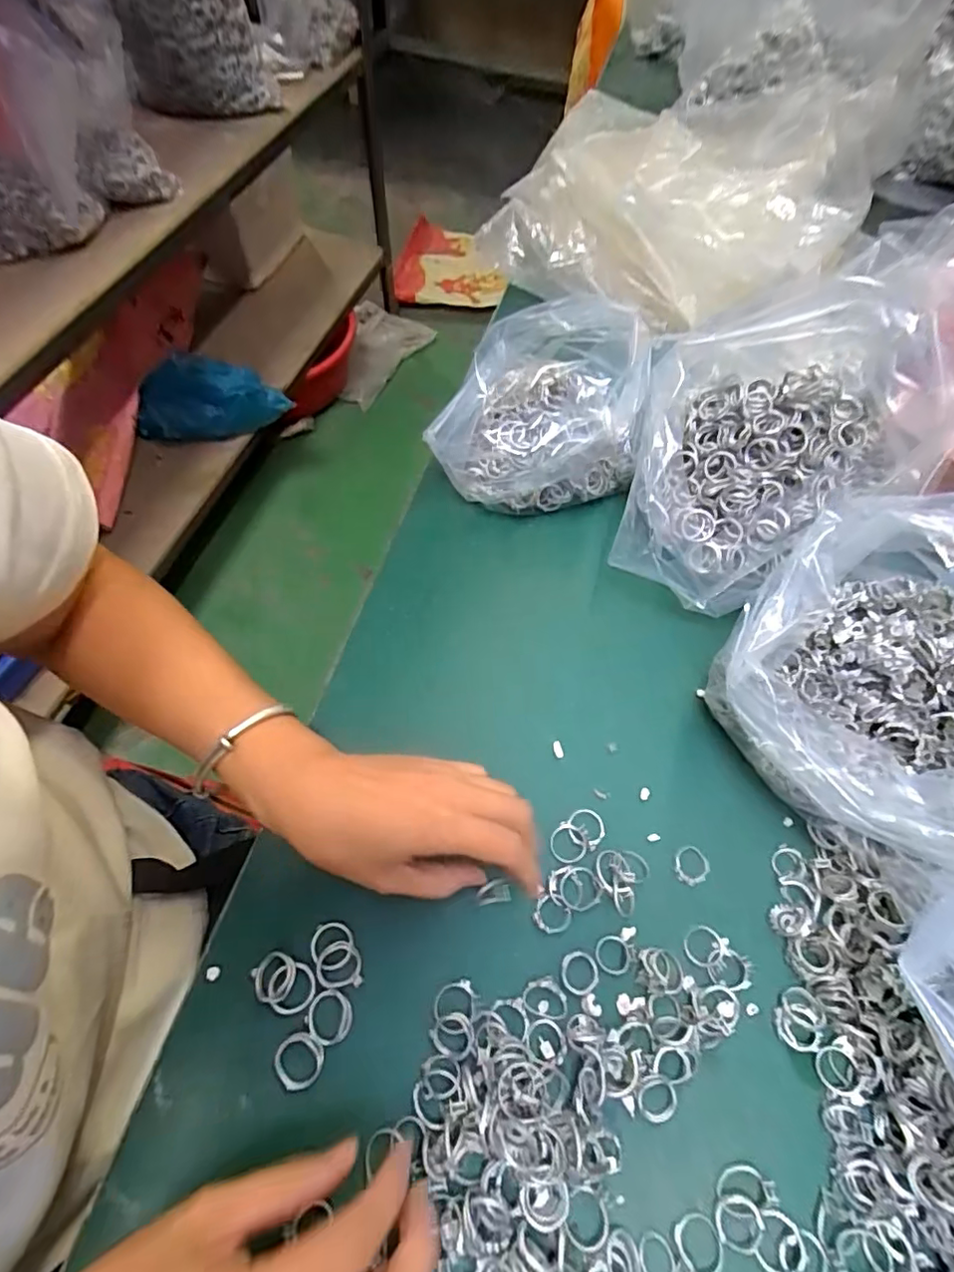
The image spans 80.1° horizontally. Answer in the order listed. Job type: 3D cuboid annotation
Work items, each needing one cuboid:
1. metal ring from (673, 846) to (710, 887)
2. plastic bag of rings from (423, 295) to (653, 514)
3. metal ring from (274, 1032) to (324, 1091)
[{"bbox_3d":[0.125,0.133,0.329,0.020,0.004,0.021,2,61,-3],"label":"metal ring"},{"bbox_3d":[0.045,-0.161,0.408,0.149,0.111,0.097,10,61,1],"label":"plastic bag of rings"},{"bbox_3d":[-0.085,0.204,0.272,0.022,0.009,0.023,2,61,-3],"label":"metal ring"}]

